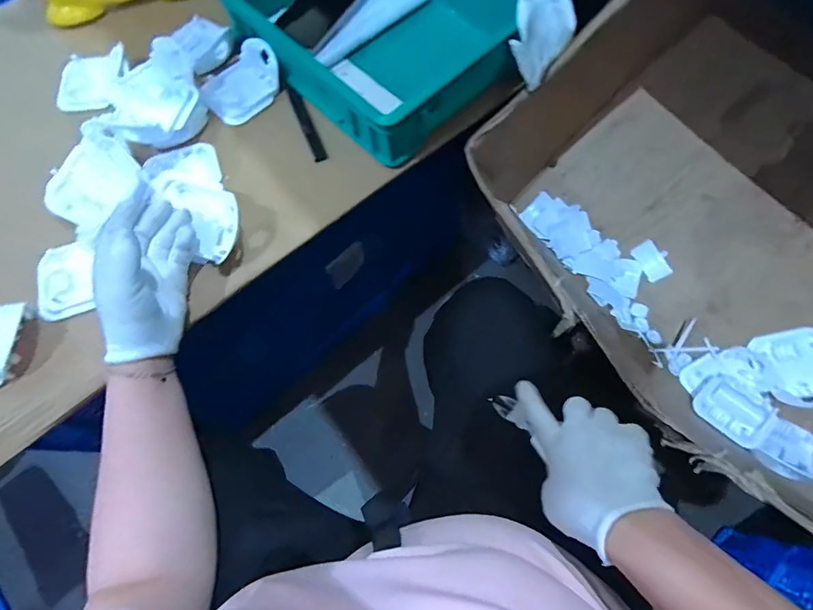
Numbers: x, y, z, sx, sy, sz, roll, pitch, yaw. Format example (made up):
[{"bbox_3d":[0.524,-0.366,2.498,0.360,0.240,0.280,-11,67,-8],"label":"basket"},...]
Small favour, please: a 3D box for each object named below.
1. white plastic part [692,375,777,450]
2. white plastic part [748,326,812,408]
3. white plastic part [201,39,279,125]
[{"bbox_3d":[0.462,0.151,0.595,0.073,0.014,0.090,-39,57,-14],"label":"white plastic part"},{"bbox_3d":[0.561,0.090,0.602,0.083,0.017,0.107,-19,73,22],"label":"white plastic part"},{"bbox_3d":[-0.210,-0.288,0.541,0.082,0.030,0.109,35,74,12],"label":"white plastic part"}]

